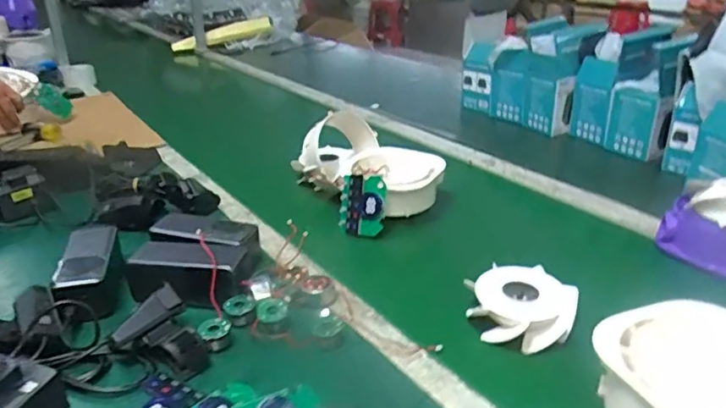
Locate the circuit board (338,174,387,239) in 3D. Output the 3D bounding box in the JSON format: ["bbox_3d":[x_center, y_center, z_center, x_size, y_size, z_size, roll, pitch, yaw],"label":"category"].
[{"bbox_3d":[-0.001,0.002,0.800,0.065,0.081,0.016,6,5,18],"label":"circuit board"}]

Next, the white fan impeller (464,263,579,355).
[{"bbox_3d":[0.170,0.109,0.619,0.108,0.043,0.108,11,29,23],"label":"white fan impeller"}]

